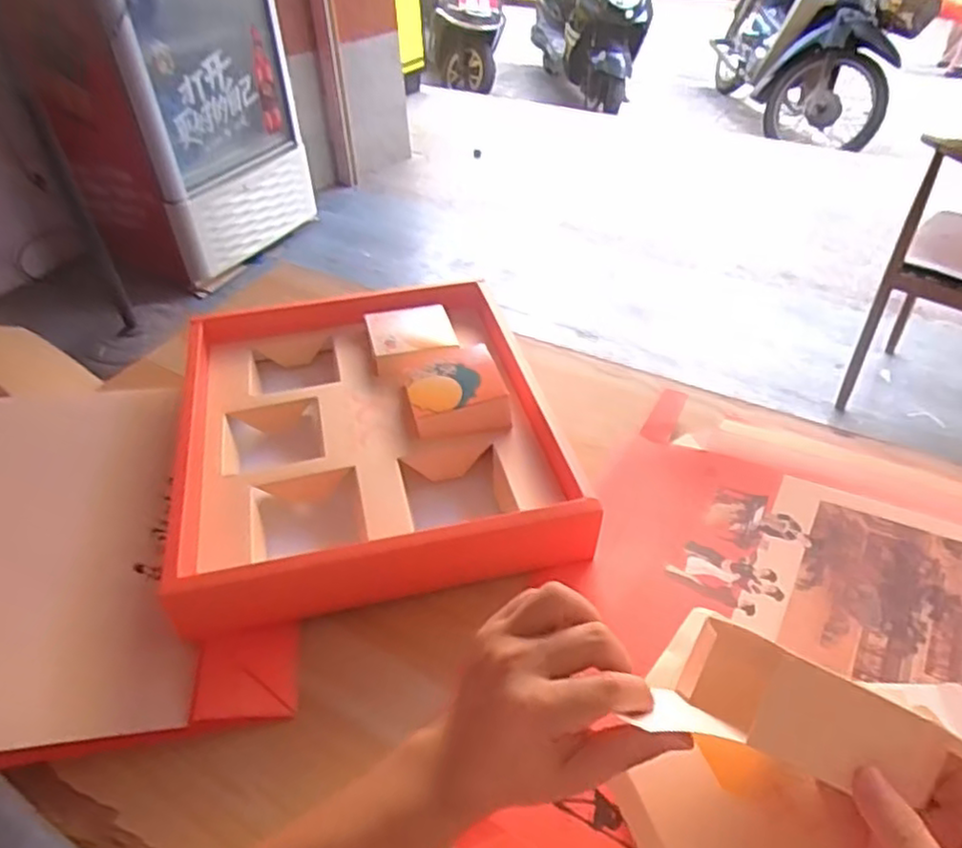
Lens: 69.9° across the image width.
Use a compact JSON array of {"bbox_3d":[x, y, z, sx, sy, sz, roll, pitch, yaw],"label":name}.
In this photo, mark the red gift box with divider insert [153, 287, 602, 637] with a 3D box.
[{"bbox_3d":[-0.101,0.005,0.628,0.308,0.084,0.341,-11,42,-10],"label":"red gift box with divider insert"}]

